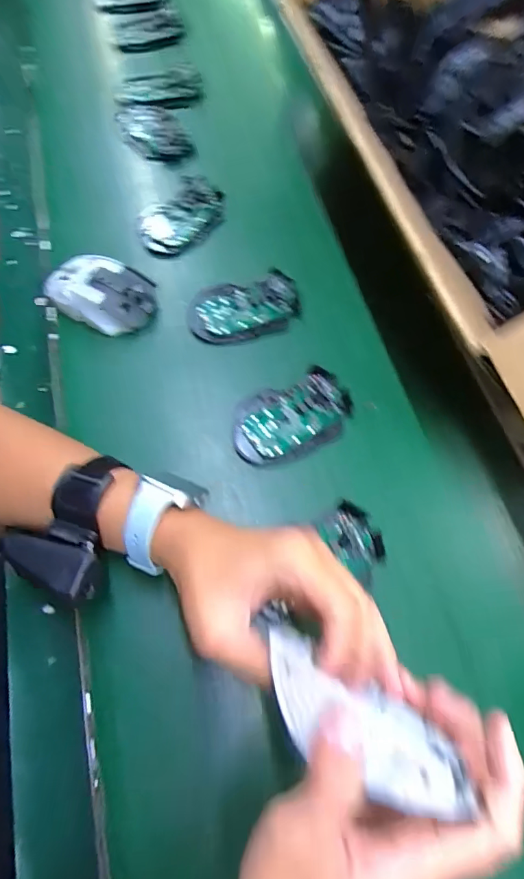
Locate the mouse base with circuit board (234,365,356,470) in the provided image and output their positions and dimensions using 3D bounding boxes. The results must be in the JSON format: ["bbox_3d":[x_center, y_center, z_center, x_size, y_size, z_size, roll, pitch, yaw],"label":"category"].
[{"bbox_3d":[0.028,-0.021,0.424,0.112,0.026,0.070,-20,66,-11],"label":"mouse base with circuit board"}]

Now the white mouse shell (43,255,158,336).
[{"bbox_3d":[-0.165,-0.147,0.465,0.116,0.040,0.064,20,65,8],"label":"white mouse shell"}]

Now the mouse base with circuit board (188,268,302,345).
[{"bbox_3d":[-0.018,-0.138,0.474,0.115,0.024,0.067,-12,65,-7],"label":"mouse base with circuit board"}]

